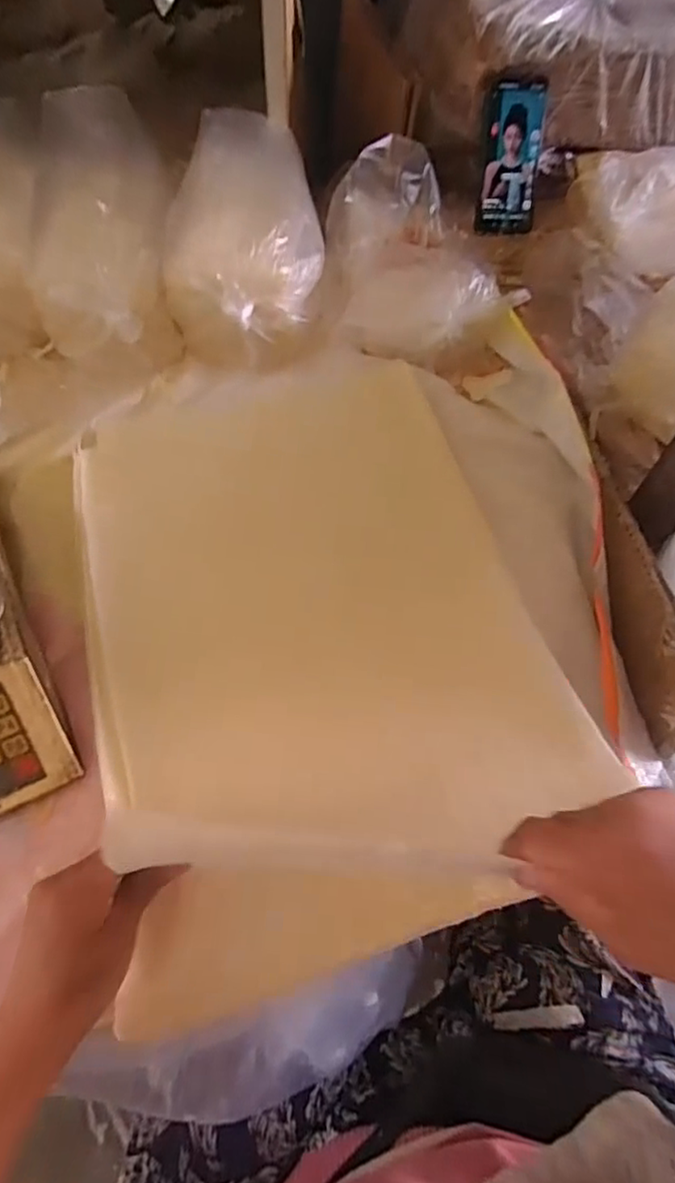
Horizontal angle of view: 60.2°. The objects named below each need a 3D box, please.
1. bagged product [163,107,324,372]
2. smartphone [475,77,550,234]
[{"bbox_3d":[-0.092,-0.401,0.656,0.147,0.120,0.316,4,60,0],"label":"bagged product"},{"bbox_3d":[0.215,-0.532,0.720,0.078,0.151,0.016,-6,29,-9],"label":"smartphone"}]

